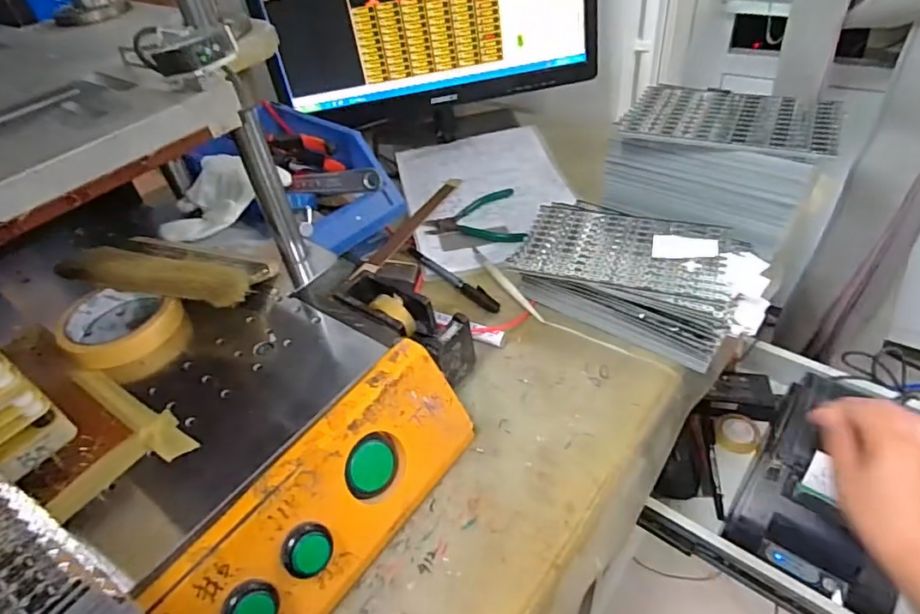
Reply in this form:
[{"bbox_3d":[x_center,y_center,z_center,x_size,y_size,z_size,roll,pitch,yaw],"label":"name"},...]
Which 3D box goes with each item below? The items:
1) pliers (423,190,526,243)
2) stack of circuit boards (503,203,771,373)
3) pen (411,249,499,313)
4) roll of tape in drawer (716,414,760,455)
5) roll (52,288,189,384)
[{"bbox_3d":[0.016,-0.107,0.669,0.118,0.019,0.093,-10,42,-3],"label":"pliers"},{"bbox_3d":[0.176,-0.035,0.537,0.230,0.058,0.148,19,48,26],"label":"stack of circuit boards"},{"bbox_3d":[-0.008,-0.033,0.589,0.019,0.012,0.142,-34,48,-27],"label":"pen"},{"bbox_3d":[0.338,0.154,0.654,0.047,0.012,0.050,-4,42,4],"label":"roll of tape in drawer"},{"bbox_3d":[-0.288,0.024,0.468,0.099,0.047,0.090,27,52,32],"label":"roll"}]

